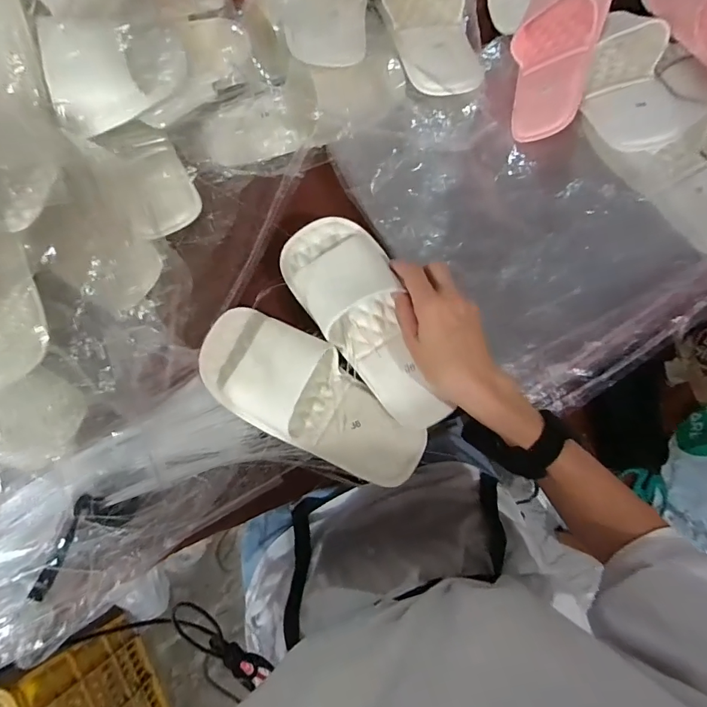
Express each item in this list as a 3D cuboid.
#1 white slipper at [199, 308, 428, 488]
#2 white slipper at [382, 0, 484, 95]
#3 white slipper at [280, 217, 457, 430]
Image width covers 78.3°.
[{"bbox_3d":[-0.040,0.043,0.416,0.231,0.035,0.096,34,76,0],"label":"white slipper"},{"bbox_3d":[0.091,-0.416,0.533,0.110,0.056,0.253,-9,76,-4],"label":"white slipper"},{"bbox_3d":[0.012,-0.032,0.432,0.090,0.037,0.230,-28,84,-8],"label":"white slipper"}]

